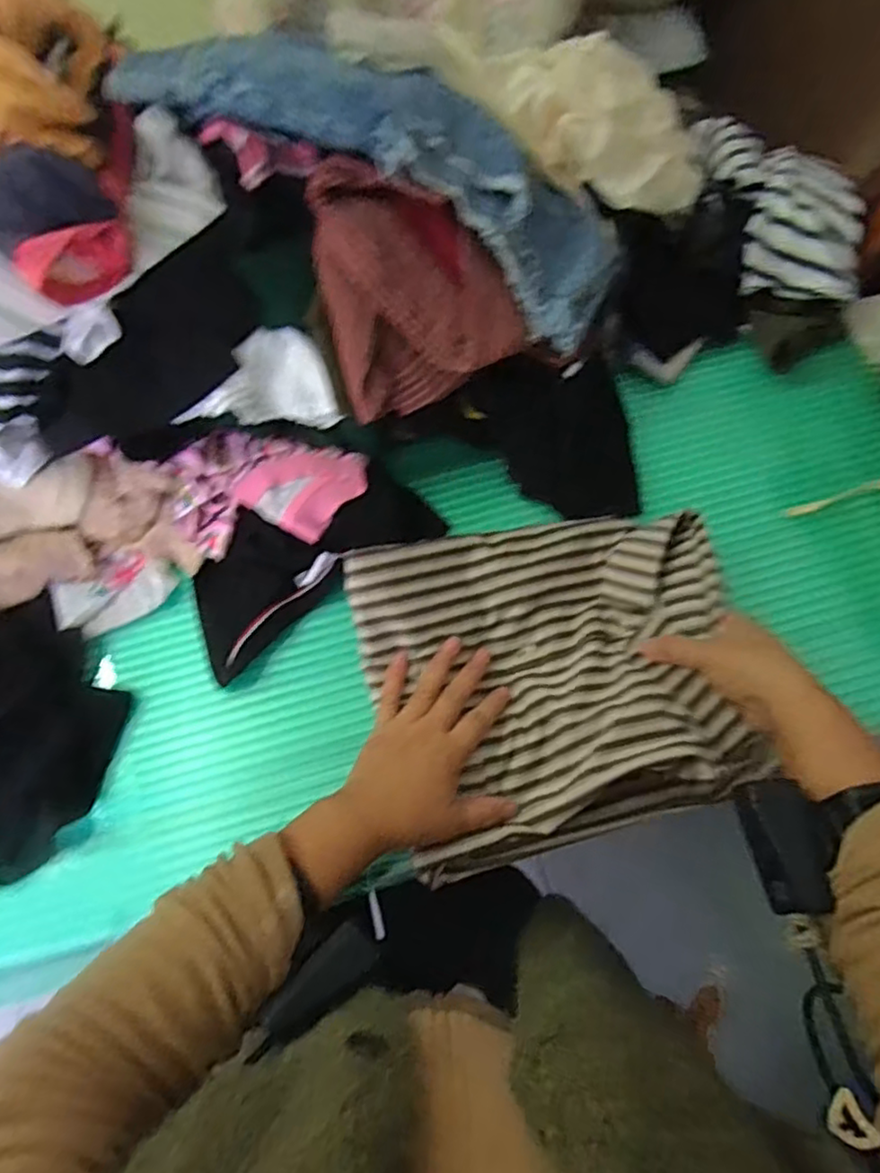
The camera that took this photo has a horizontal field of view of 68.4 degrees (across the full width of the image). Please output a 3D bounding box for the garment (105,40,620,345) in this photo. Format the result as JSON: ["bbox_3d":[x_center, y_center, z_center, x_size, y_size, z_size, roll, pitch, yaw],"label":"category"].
[{"bbox_3d":[-0.024,-0.323,0.492,0.393,0.065,0.161,19,66,-19],"label":"garment"}]

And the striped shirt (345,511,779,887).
[{"bbox_3d":[0.095,0.058,0.500,0.286,0.051,0.238,-16,67,-4],"label":"striped shirt"}]

